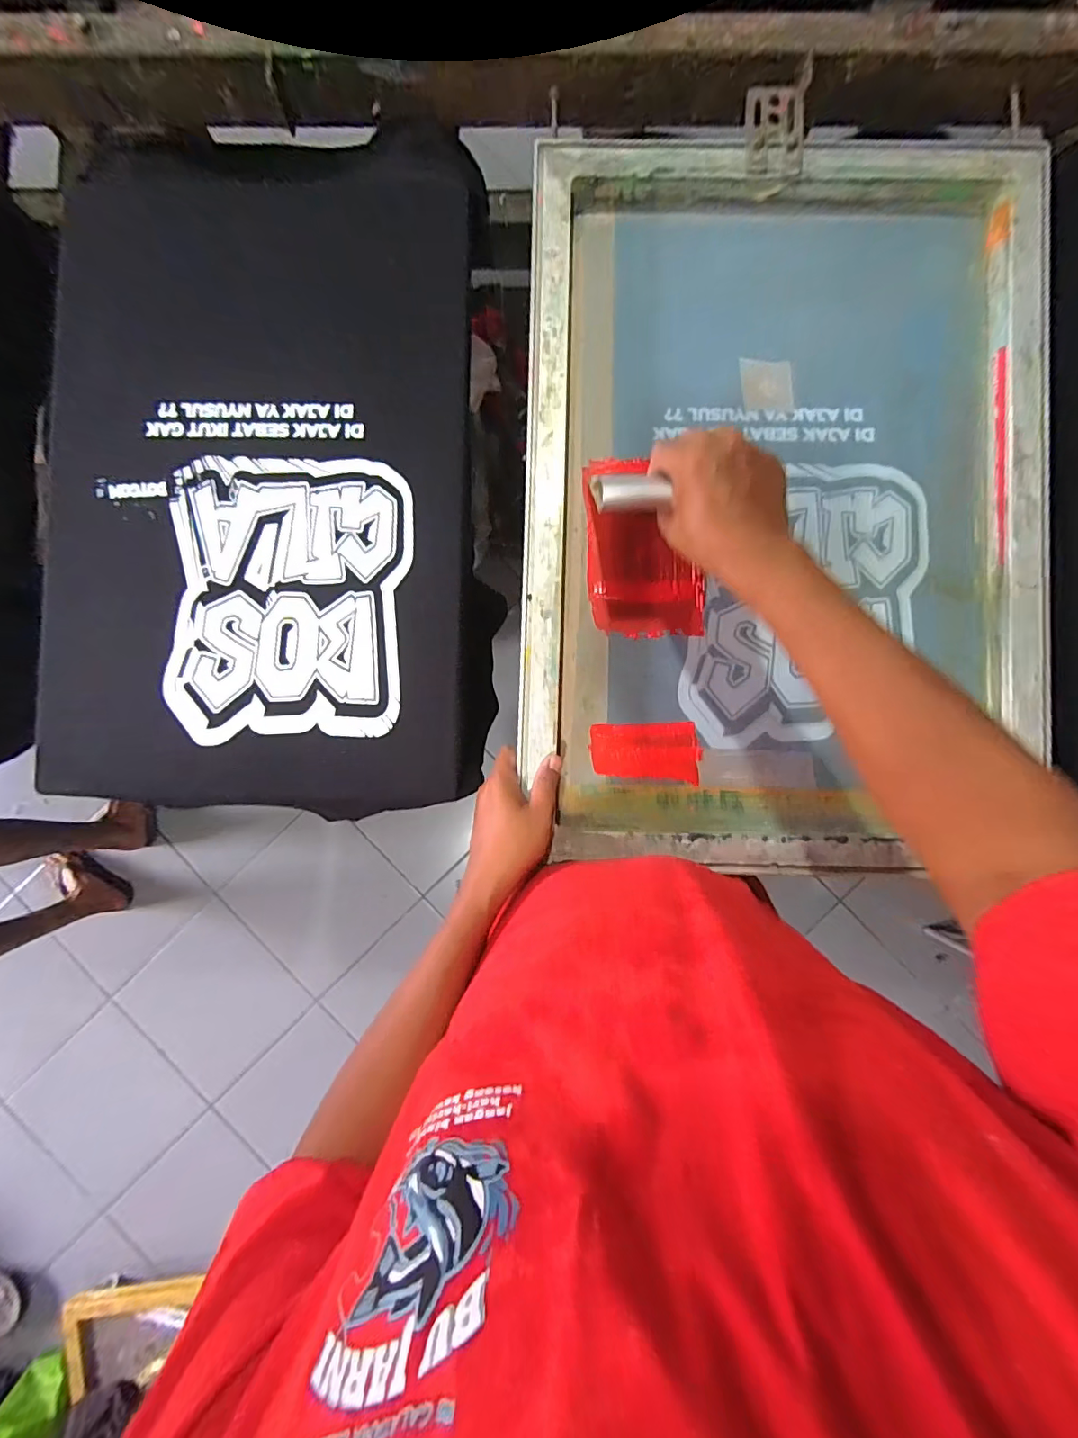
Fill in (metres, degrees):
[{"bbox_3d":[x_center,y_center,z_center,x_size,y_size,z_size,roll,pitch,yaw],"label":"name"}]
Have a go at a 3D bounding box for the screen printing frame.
[{"bbox_3d":[0.221,-0.202,0.464,0.458,0.040,0.653,1,89,1],"label":"screen printing frame"}]

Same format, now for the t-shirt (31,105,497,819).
[{"bbox_3d":[-0.260,-0.249,0.505,0.421,0.059,0.676,0,89,1],"label":"t-shirt"}]

